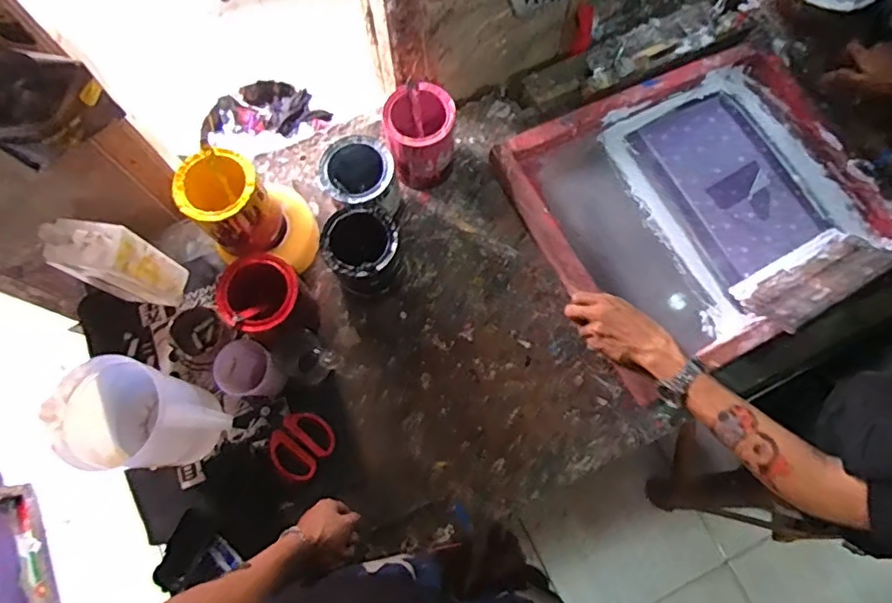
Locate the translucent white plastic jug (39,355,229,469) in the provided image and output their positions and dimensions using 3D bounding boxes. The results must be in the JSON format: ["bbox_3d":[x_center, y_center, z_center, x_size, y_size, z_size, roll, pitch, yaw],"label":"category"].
[{"bbox_3d":[-0.382,0.165,0.740,0.162,0.191,0.125,23,75,9],"label":"translucent white plastic jug"}]

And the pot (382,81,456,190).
[{"bbox_3d":[-0.038,-0.257,0.912,0.105,0.143,0.113,0,72,1],"label":"pot"}]

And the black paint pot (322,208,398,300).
[{"bbox_3d":[-0.120,-0.063,0.861,0.107,0.142,0.114,0,72,1],"label":"black paint pot"}]

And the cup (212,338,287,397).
[{"bbox_3d":[-0.284,0.104,0.819,0.077,0.073,0.079,0,72,1],"label":"cup"}]

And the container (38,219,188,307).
[{"bbox_3d":[-0.464,-0.052,0.802,0.092,0.203,0.064,5,73,3],"label":"container"}]

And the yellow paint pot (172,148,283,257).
[{"bbox_3d":[-0.309,-0.138,0.811,0.097,0.134,0.101,0,72,1],"label":"yellow paint pot"}]

